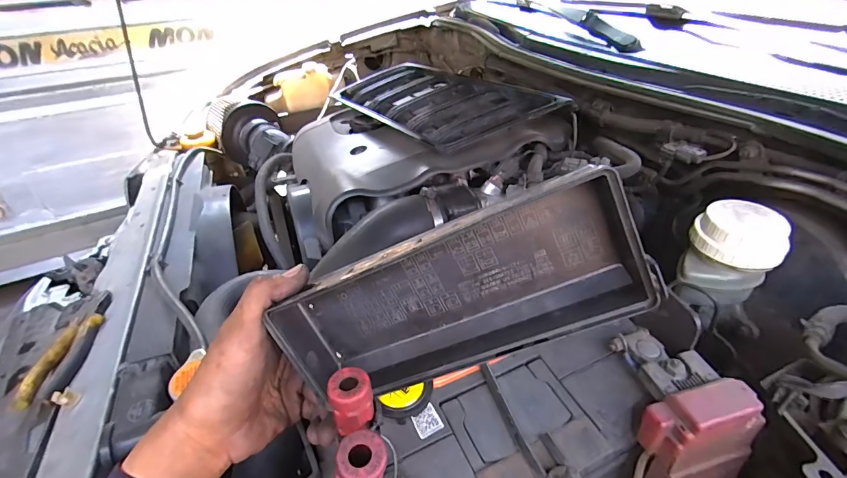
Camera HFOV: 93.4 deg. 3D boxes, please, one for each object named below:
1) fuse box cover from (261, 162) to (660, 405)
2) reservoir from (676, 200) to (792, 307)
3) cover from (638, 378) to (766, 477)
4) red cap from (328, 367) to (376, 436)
[{"bbox_3d":[0.016,0.038,0.260,0.228,0.098,0.055,-21,36,14],"label":"fuse box cover"},{"bbox_3d":[0.325,0.021,0.427,0.081,0.091,0.088,26,47,32],"label":"reservoir"},{"bbox_3d":[0.202,0.156,0.303,0.073,0.103,0.038,-11,39,-9],"label":"cover"},{"bbox_3d":[-0.037,0.085,0.211,0.021,0.025,0.024,-14,39,-13],"label":"red cap"}]

